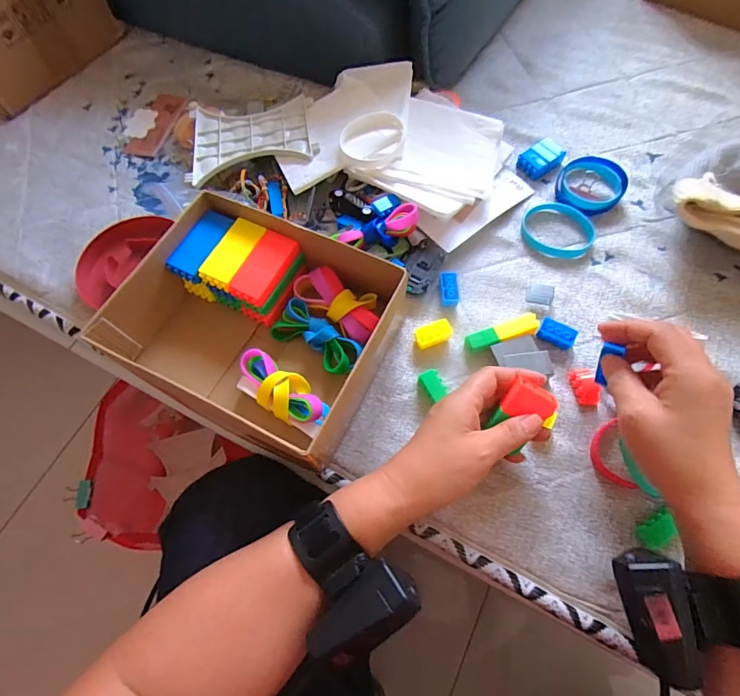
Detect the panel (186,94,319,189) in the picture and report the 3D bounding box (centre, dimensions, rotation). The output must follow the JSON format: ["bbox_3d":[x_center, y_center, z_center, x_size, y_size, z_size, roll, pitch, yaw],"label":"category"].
[{"bbox_3d":[-0.131,-0.236,0.491,0.136,0.009,0.118,-8,64,3],"label":"panel"}]

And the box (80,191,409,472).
[{"bbox_3d":[-0.095,-0.019,0.384,0.219,0.082,0.169,25,70,13],"label":"box"}]

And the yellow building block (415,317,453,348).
[{"bbox_3d":[0.059,-0.012,0.409,0.035,0.014,0.019,-22,67,-7],"label":"yellow building block"}]

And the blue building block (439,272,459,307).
[{"bbox_3d":[0.077,-0.057,0.428,0.017,0.017,0.034,0,66,3],"label":"blue building block"}]

